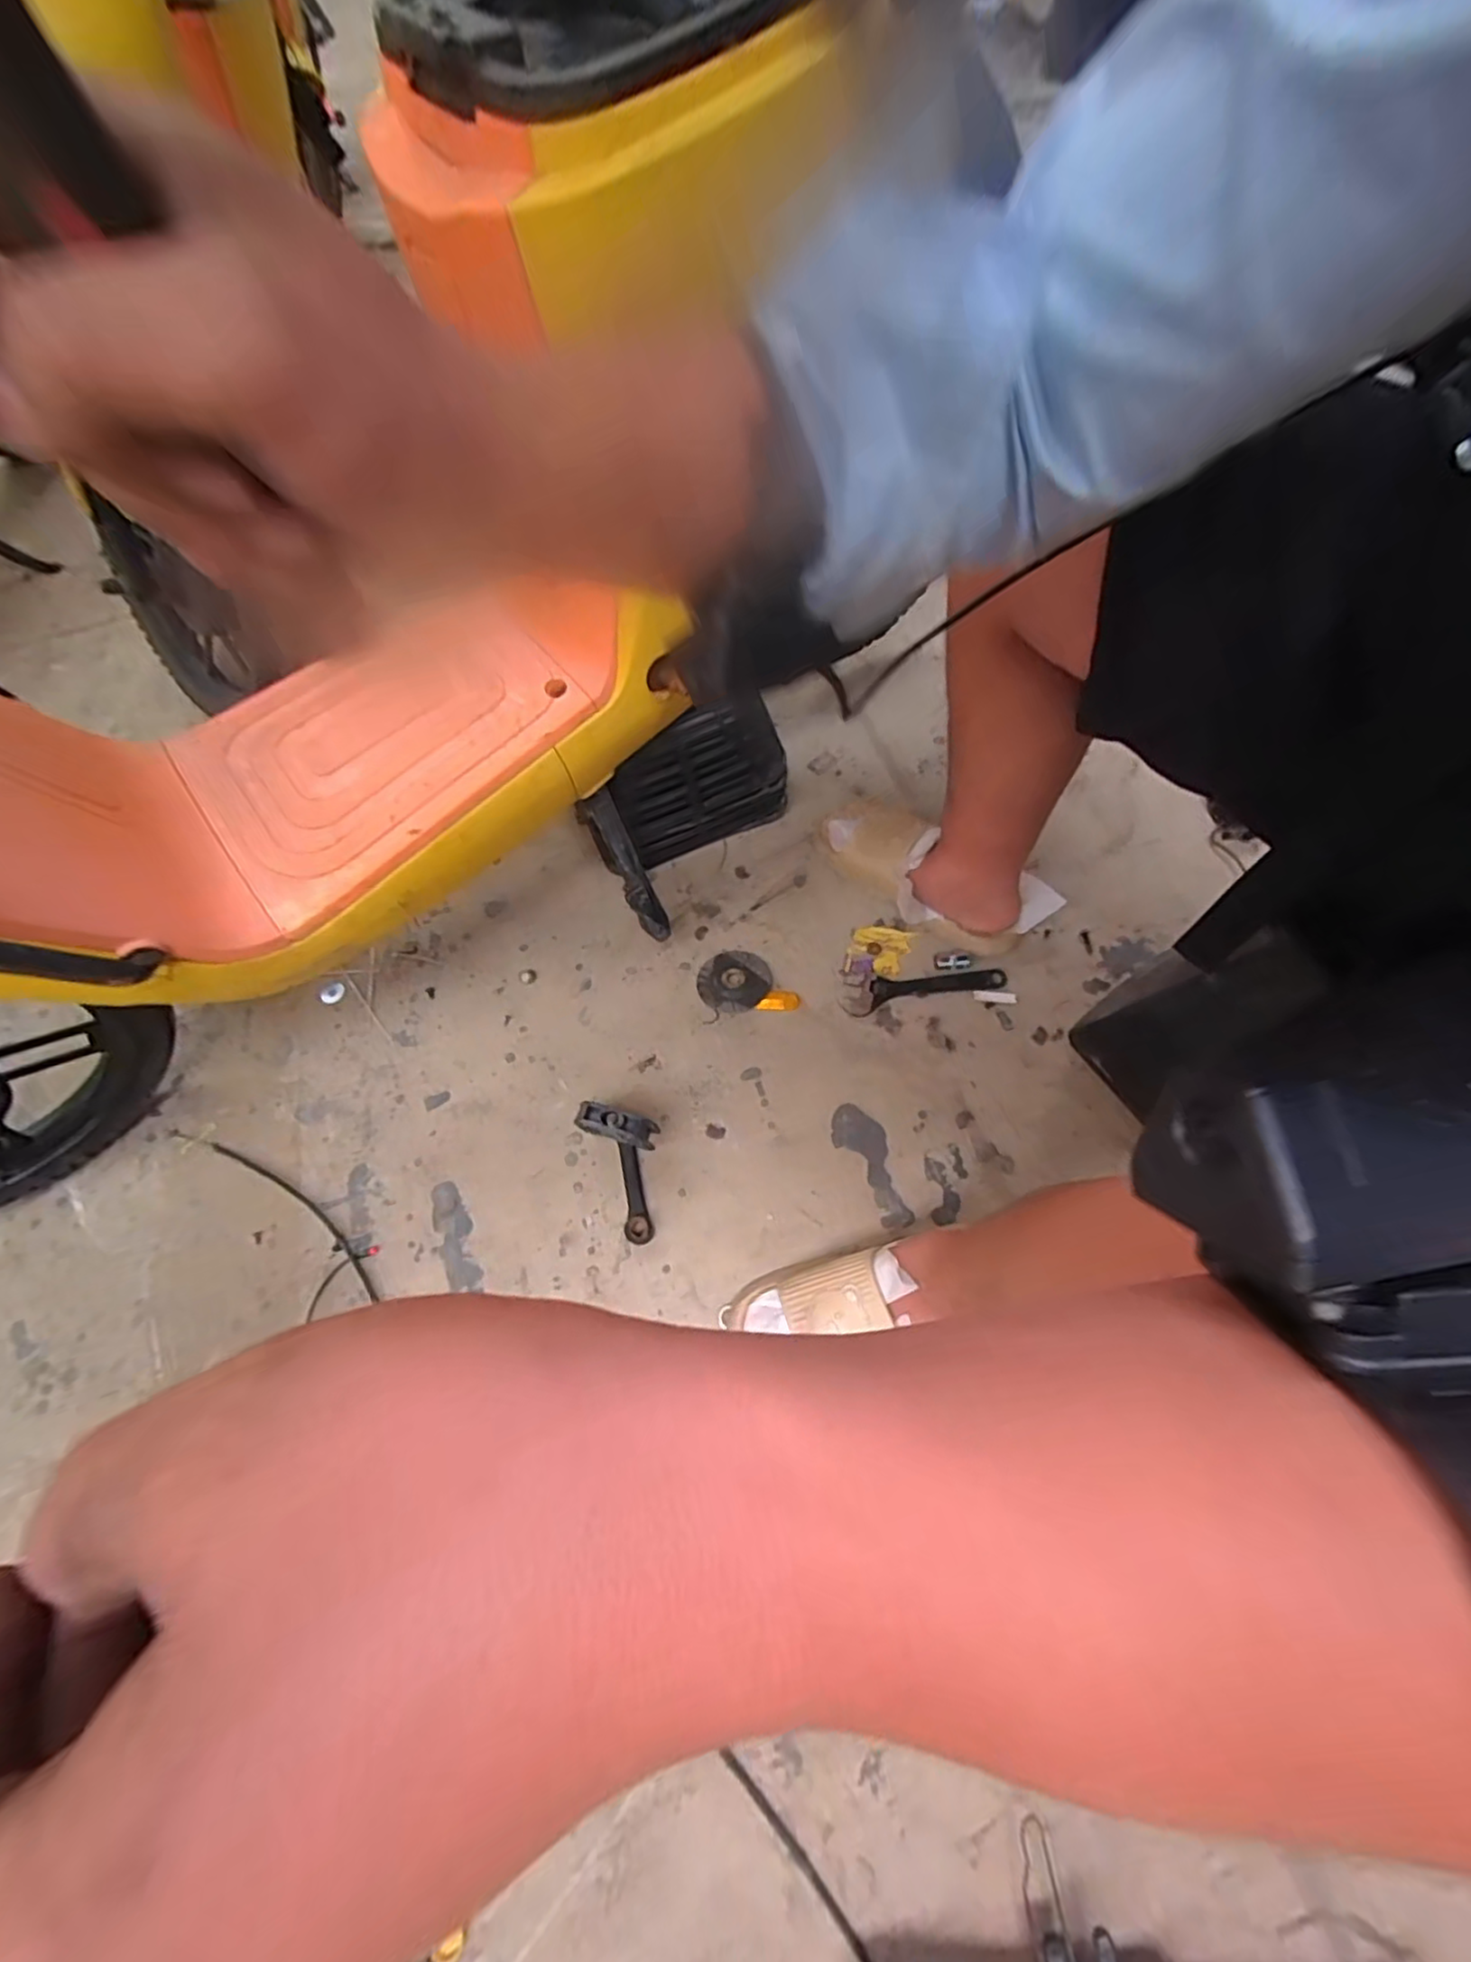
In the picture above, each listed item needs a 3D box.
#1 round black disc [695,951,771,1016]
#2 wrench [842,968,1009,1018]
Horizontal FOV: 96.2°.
[{"bbox_3d":[-0.002,-0.001,0.814,0.088,0.010,0.083,-38,70,-15],"label":"round black disc"},{"bbox_3d":[0.225,0.007,0.790,0.198,0.020,0.055,-4,65,-1],"label":"wrench"}]

